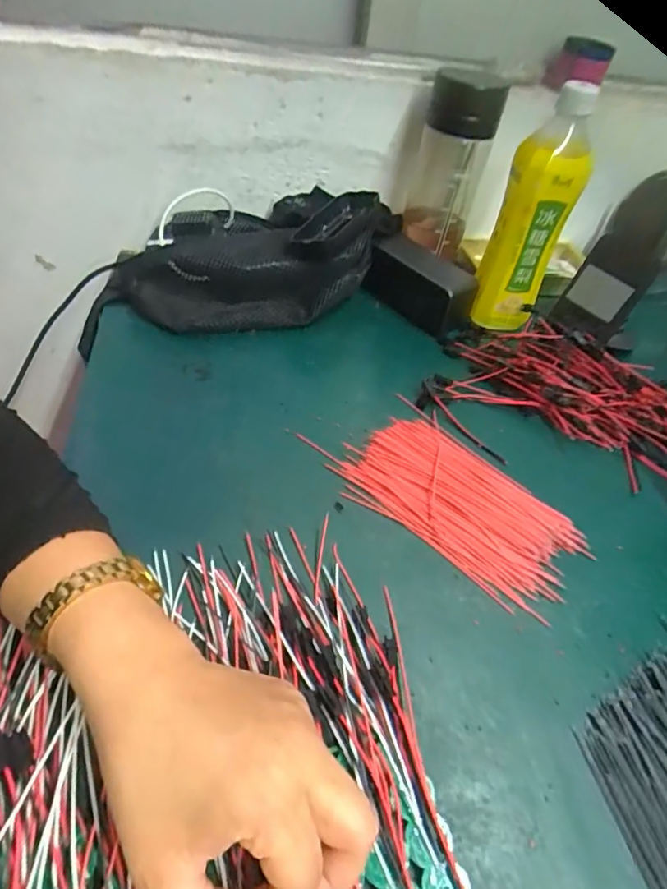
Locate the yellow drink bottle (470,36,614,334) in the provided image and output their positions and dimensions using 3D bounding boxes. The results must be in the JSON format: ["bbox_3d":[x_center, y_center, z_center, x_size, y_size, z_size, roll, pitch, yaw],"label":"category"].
[{"bbox_3d":[0.181,-0.208,0.468,0.057,0.243,0.055,22,48,13],"label":"yellow drink bottle"}]

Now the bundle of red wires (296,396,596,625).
[{"bbox_3d":[0.091,0.039,0.383,0.106,0.013,0.178,-33,59,-32],"label":"bundle of red wires"}]

